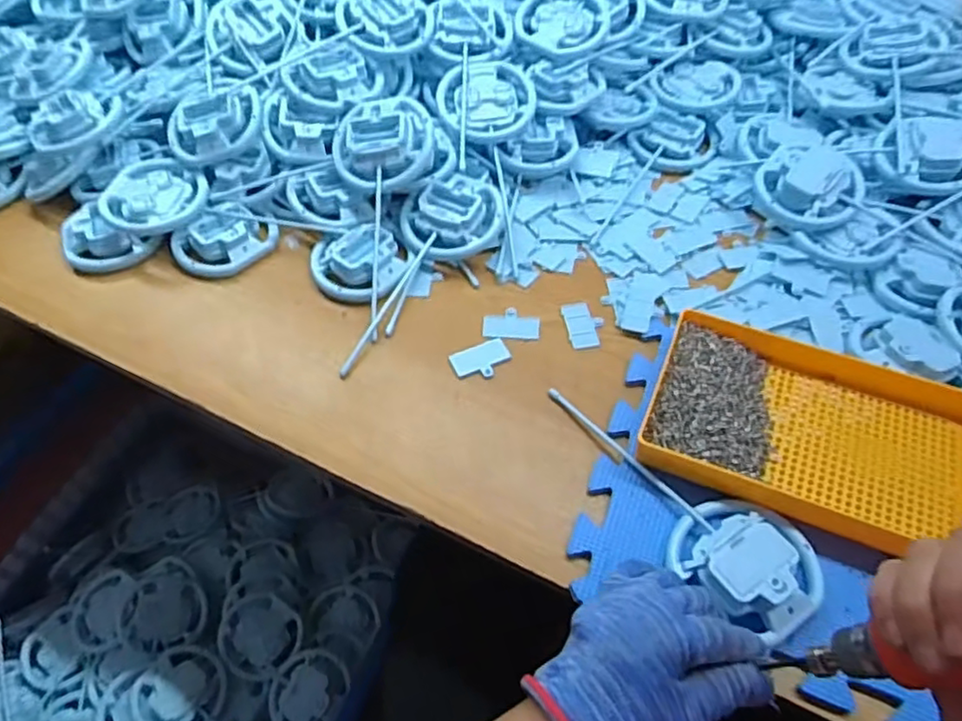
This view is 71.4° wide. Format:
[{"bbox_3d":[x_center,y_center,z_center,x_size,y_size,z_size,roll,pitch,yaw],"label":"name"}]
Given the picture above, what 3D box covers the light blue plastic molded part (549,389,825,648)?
[{"bbox_3d":[0.153,0.103,0.529,0.088,0.036,0.248,-31,51,-20],"label":"light blue plastic molded part"}]

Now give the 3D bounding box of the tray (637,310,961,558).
[{"bbox_3d":[0.265,0.059,0.531,0.255,0.038,0.164,18,56,13],"label":"tray"}]

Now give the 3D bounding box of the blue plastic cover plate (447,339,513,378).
[{"bbox_3d":[0.001,0.000,0.602,0.054,0.005,0.035,-16,56,-11],"label":"blue plastic cover plate"}]

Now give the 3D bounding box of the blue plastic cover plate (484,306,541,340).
[{"bbox_3d":[0.029,-0.035,0.628,0.052,0.004,0.034,1,54,1],"label":"blue plastic cover plate"}]

